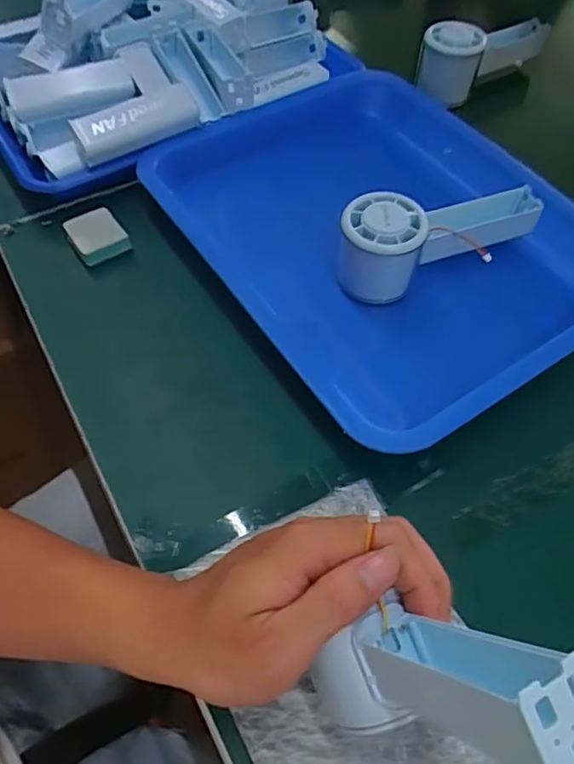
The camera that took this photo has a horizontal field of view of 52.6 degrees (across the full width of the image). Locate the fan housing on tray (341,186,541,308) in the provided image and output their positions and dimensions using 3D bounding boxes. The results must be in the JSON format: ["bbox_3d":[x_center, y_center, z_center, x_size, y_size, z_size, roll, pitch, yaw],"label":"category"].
[{"bbox_3d":[0.109,-0.108,0.425,0.154,0.064,0.054,-21,58,-14],"label":"fan housing on tray"}]

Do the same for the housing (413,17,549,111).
[{"bbox_3d":[0.200,-0.336,0.584,0.147,0.057,0.053,-33,62,-21],"label":"housing"}]

